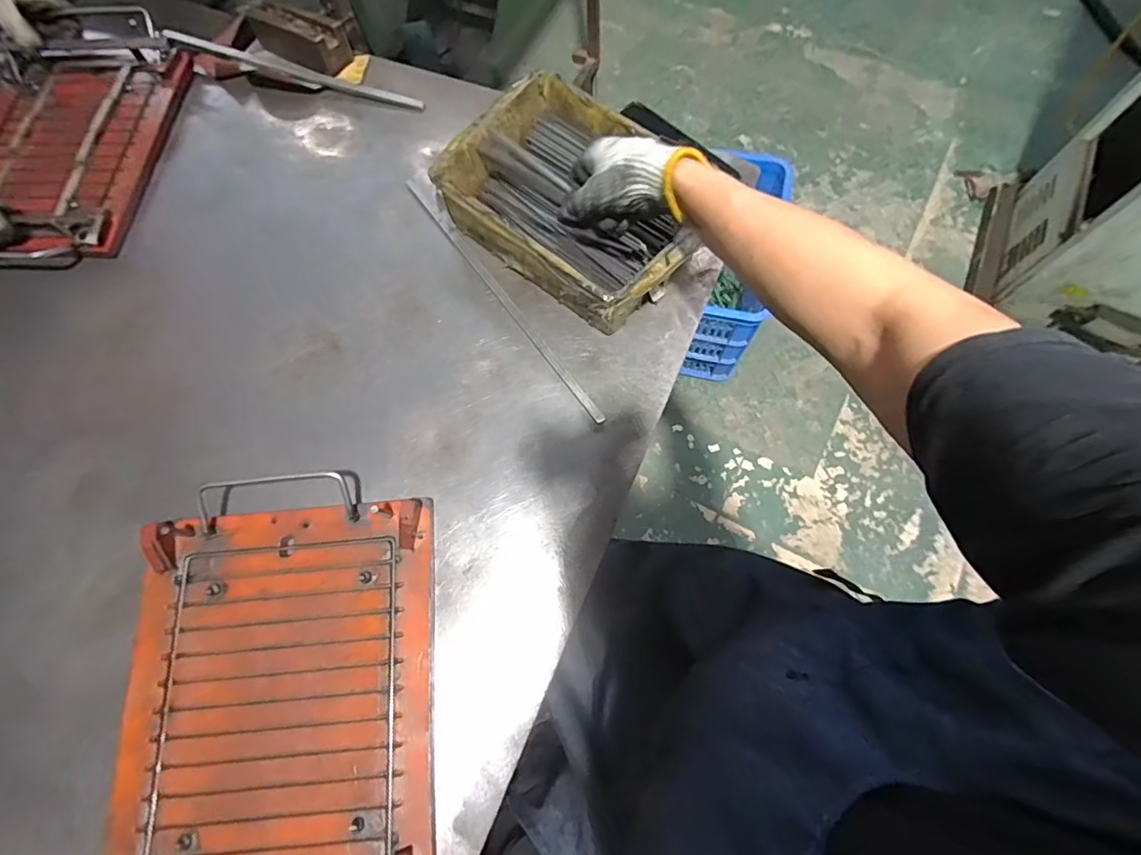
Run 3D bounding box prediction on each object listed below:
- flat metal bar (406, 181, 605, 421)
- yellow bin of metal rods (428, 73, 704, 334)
[{"bbox_3d":[-0.077,-0.143,0.542,0.010,0.010,0.362,-34,74,-12],"label":"flat metal bar"},{"bbox_3d":[0.008,-0.225,0.523,0.251,0.074,0.177,39,75,13],"label":"yellow bin of metal rods"}]

